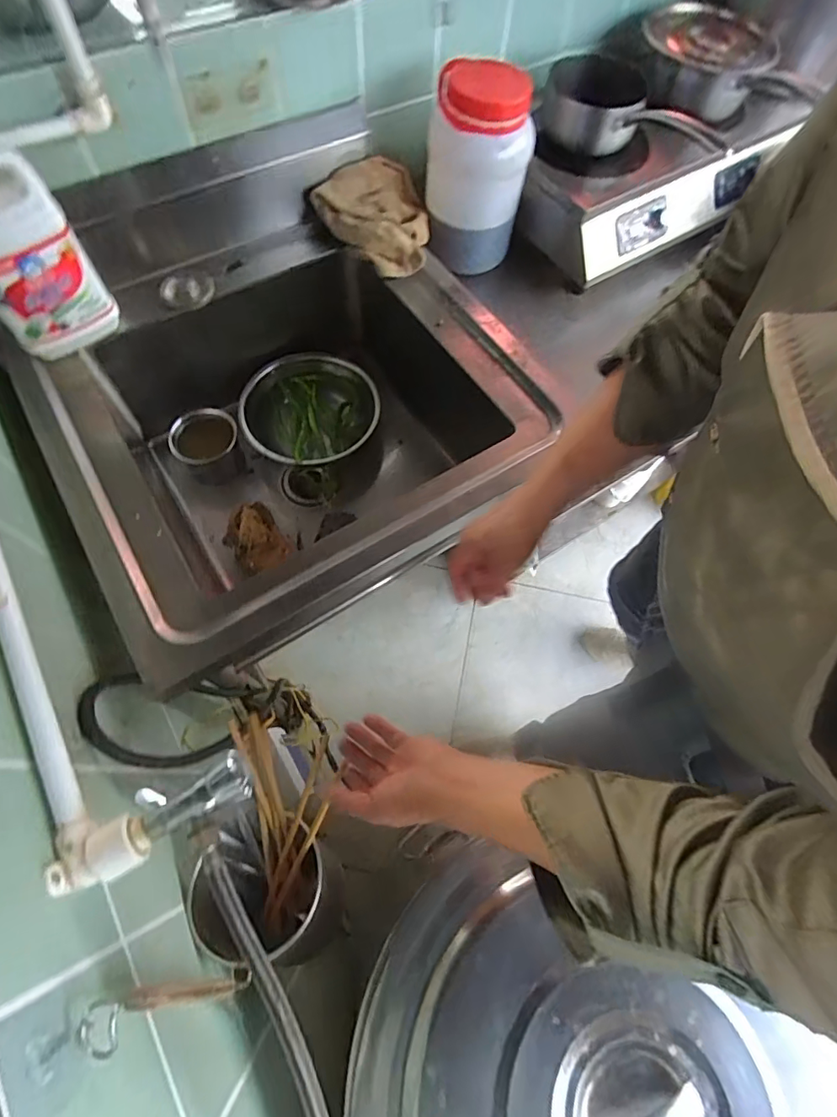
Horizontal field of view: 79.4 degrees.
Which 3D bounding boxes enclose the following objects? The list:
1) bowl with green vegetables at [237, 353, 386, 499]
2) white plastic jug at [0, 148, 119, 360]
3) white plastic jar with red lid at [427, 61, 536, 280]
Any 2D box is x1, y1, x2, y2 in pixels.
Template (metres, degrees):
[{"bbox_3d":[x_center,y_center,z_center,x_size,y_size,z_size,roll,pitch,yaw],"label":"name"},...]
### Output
[{"bbox_3d":[-0.212,-0.271,1.034,0.259,0.125,0.258,1,66,-2],"label":"bowl with green vegetables"},{"bbox_3d":[-0.541,-0.415,0.686,0.147,0.238,0.115,-41,74,-18],"label":"white plastic jug"},{"bbox_3d":[0.100,-0.661,0.870,0.163,0.245,0.155,1,66,-2],"label":"white plastic jar with red lid"}]

